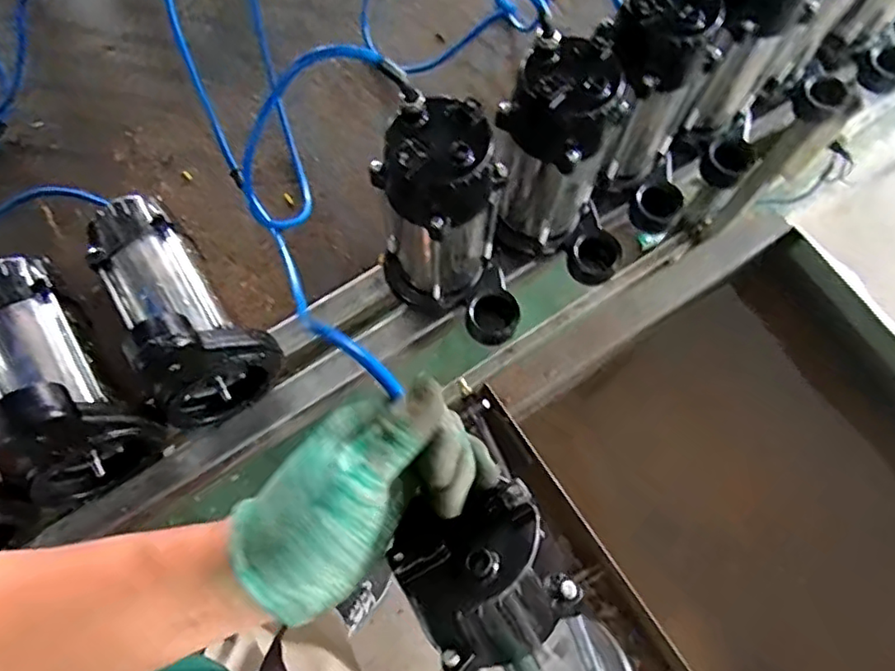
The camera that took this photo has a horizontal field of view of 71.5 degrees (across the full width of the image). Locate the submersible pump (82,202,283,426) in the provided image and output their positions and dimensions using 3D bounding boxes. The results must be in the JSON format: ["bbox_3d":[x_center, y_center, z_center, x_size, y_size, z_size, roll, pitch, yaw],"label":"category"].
[{"bbox_3d":[-0.282,-0.034,0.601,0.118,0.168,0.237,-41,76,-15],"label":"submersible pump"}]

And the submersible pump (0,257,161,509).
[{"bbox_3d":[-0.386,0.028,0.573,0.124,0.166,0.235,-35,74,-13],"label":"submersible pump"}]

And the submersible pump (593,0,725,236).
[{"bbox_3d":[0.210,-0.230,0.635,0.145,0.218,0.119,22,71,6],"label":"submersible pump"}]

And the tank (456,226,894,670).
[{"bbox_3d":[0.387,0.317,0.714,0.546,0.303,0.769,-26,72,-11],"label":"tank"}]

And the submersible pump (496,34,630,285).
[{"bbox_3d":[0.126,-0.156,0.614,0.156,0.241,0.087,26,71,8],"label":"submersible pump"}]

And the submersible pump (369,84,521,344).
[{"bbox_3d":[0.017,-0.087,0.586,0.102,0.238,0.156,-42,76,-15],"label":"submersible pump"}]

